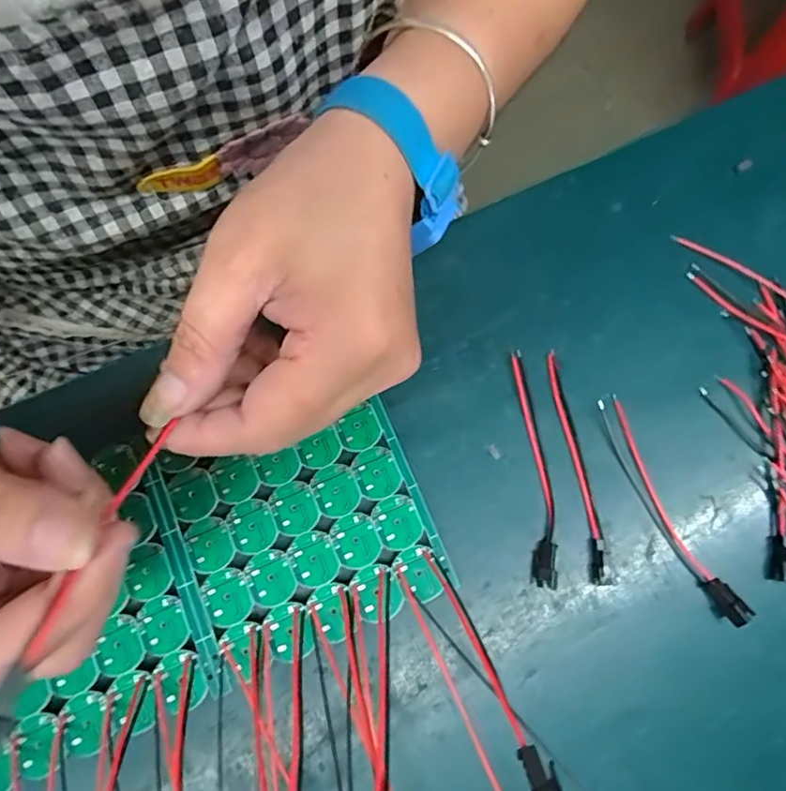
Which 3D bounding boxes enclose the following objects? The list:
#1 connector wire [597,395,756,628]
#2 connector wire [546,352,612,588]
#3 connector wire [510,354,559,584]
[{"bbox_3d":[0.116,0.047,0.232,0.013,0.009,0.102,-26,78,-7],"label":"connector wire"},{"bbox_3d":[0.080,0.029,0.238,0.009,0.007,0.101,-8,77,-3],"label":"connector wire"},{"bbox_3d":[0.063,0.030,0.237,0.013,0.009,0.101,-2,77,-1],"label":"connector wire"}]

